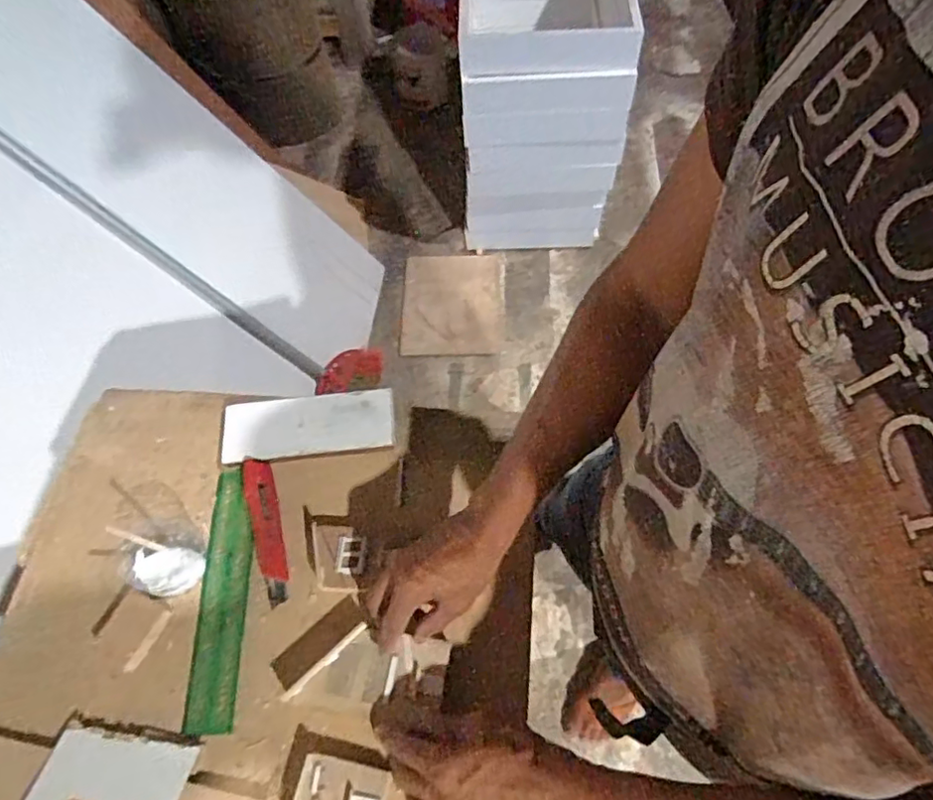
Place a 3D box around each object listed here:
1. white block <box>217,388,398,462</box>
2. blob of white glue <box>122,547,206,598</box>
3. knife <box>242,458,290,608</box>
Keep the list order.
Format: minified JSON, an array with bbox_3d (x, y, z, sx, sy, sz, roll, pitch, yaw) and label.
[{"bbox_3d":[-0.184,0.029,0.700,0.193,0.016,0.072,-8,63,0],"label":"white block"},{"bbox_3d":[-0.314,0.179,0.625,0.074,0.034,0.047,-7,63,1],"label":"blob of white glue"},{"bbox_3d":[-0.215,0.137,0.650,0.033,0.018,0.158,-18,63,-5],"label":"knife"}]

